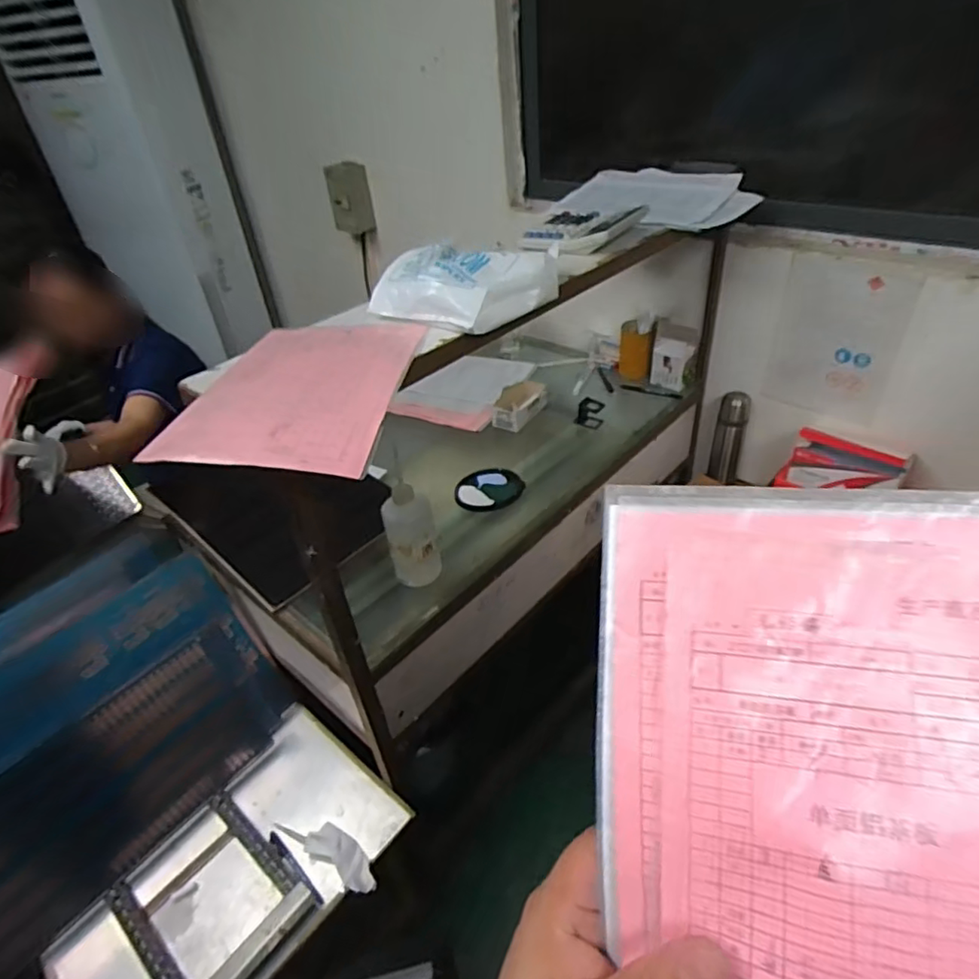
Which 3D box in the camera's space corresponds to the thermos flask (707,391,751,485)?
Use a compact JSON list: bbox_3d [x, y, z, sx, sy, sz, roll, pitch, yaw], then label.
[{"bbox_3d":[0.518,-0.109,1.302,0.063,0.198,0.054,10,40,20],"label":"thermos flask"}]

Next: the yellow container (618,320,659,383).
[{"bbox_3d":[0.320,-0.303,1.314,0.072,0.106,0.075,4,39,13],"label":"yellow container"}]

